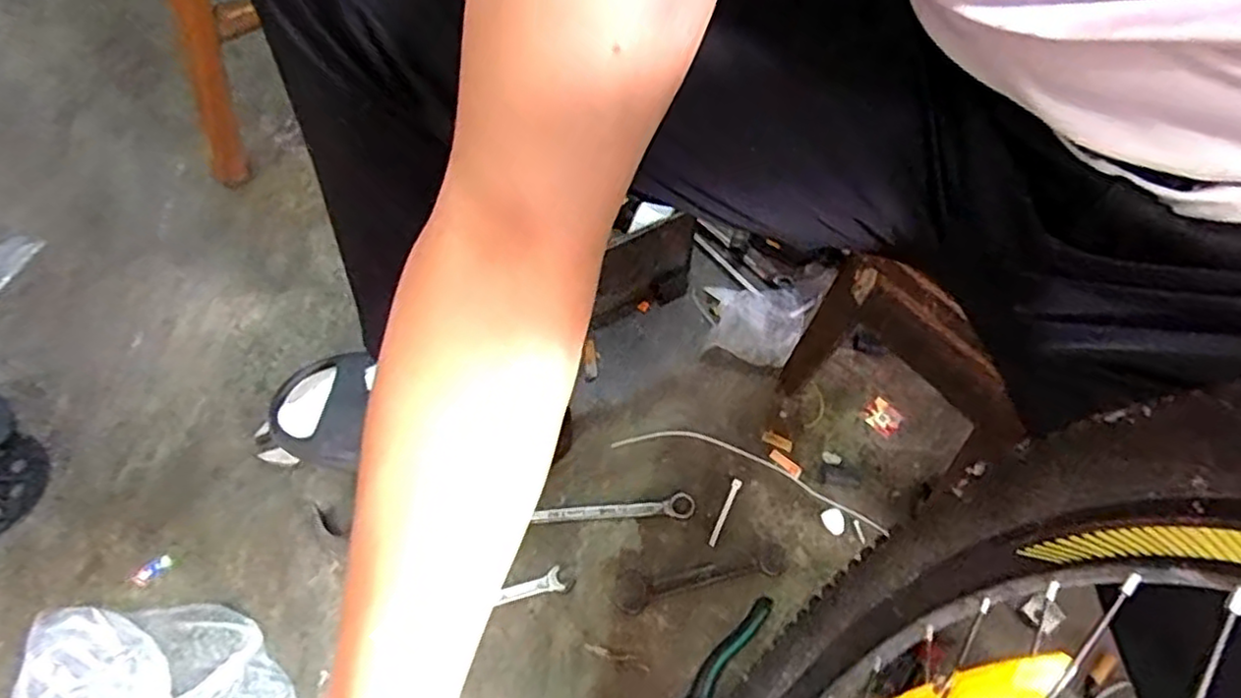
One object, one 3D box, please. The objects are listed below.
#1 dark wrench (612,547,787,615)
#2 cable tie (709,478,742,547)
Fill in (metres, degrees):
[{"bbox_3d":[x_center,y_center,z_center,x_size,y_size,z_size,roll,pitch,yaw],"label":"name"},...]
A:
[{"bbox_3d":[0.076,0.214,0.632,0.167,0.012,0.033,-9,59,-9],"label":"dark wrench"},{"bbox_3d":[0.104,0.161,0.677,0.009,0.004,0.076,26,60,12],"label":"cable tie"}]

